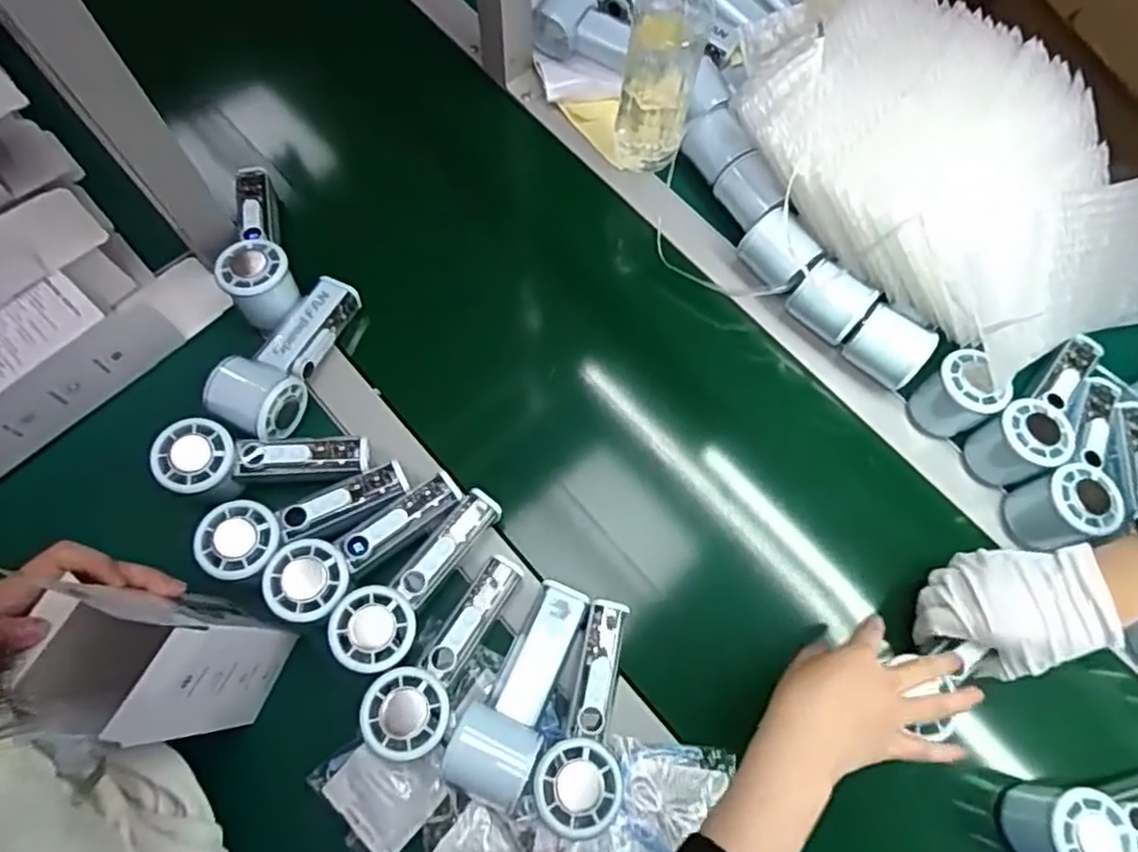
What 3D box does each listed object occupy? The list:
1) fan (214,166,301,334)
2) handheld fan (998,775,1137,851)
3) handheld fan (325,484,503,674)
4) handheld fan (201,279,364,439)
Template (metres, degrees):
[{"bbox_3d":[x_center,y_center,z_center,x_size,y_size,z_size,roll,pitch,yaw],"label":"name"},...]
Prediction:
[{"bbox_3d":[-0.280,-0.160,0.608,0.058,0.059,0.158,-20,72,-9],"label":"fan"},{"bbox_3d":[0.398,0.276,0.488,0.151,0.067,0.051,-6,71,-4],"label":"handheld fan"},{"bbox_3d":[-0.112,0.116,0.517,0.056,0.046,0.156,36,58,10],"label":"handheld fan"},{"bbox_3d":[-0.233,-0.064,0.578,0.063,0.045,0.149,25,72,7],"label":"handheld fan"}]

